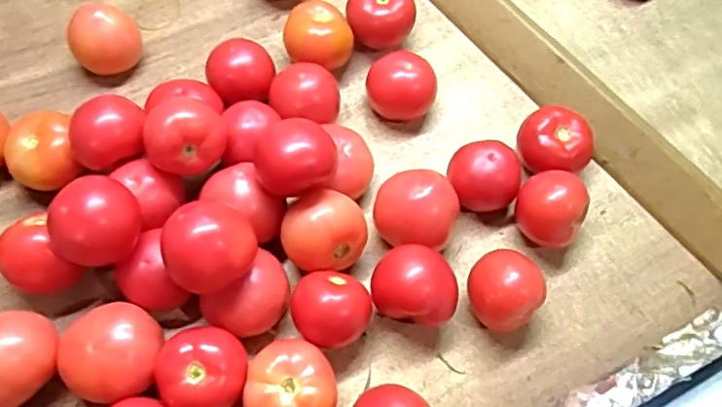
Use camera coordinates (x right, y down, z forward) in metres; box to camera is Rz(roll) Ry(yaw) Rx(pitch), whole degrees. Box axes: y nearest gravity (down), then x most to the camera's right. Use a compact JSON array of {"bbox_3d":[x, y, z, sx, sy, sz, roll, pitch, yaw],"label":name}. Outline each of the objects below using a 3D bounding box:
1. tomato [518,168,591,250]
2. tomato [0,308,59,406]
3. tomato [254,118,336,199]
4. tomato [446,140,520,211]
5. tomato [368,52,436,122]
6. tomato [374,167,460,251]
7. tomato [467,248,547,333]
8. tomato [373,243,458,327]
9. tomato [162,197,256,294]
[{"bbox_3d":[0.163,0.008,0.512,0.059,0.055,0.061,31,67,11],"label":"tomato"},{"bbox_3d":[-0.253,0.118,0.435,0.053,0.065,0.071,9,66,2],"label":"tomato"},{"bbox_3d":[-0.053,-0.035,0.466,0.063,0.045,0.059,1,65,-3],"label":"tomato"},{"bbox_3d":[0.109,-0.021,0.528,0.061,0.052,0.054,21,65,6],"label":"tomato"},{"bbox_3d":[0.039,-0.113,0.564,0.064,0.056,0.060,1,65,-3],"label":"tomato"},{"bbox_3d":[0.047,0.008,0.504,0.066,0.060,0.059,19,66,7],"label":"tomato"},{"bbox_3d":[0.114,0.074,0.483,0.058,0.058,0.058,1,66,-2],"label":"tomato"},{"bbox_3d":[0.044,0.069,0.475,0.067,0.059,0.056,19,66,7],"label":"tomato"},{"bbox_3d":[-0.111,0.034,0.436,0.063,0.056,0.059,1,65,-3],"label":"tomato"}]

